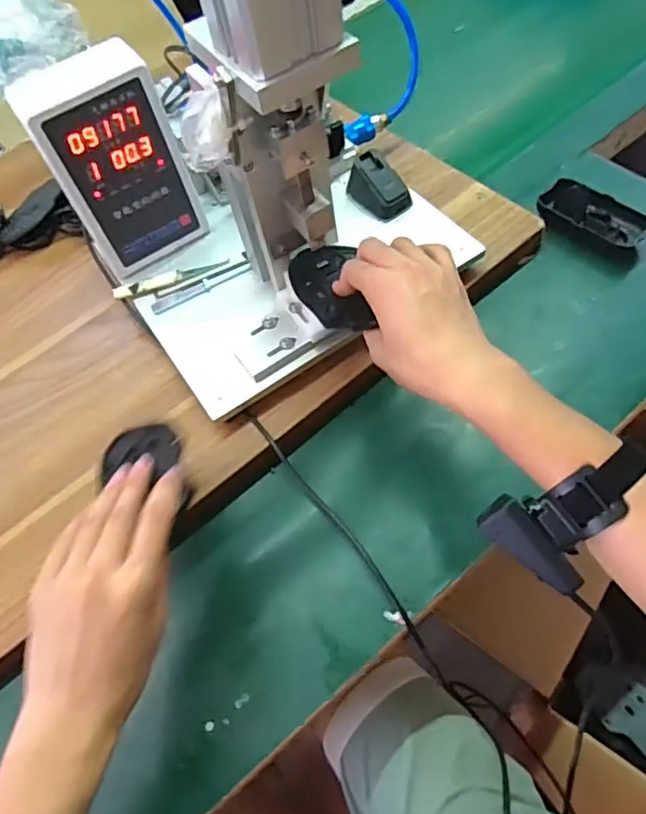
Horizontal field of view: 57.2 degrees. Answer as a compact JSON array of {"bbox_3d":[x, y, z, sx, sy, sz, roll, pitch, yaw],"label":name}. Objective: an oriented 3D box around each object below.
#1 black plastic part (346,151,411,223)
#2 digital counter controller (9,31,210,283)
[{"bbox_3d":[0.056,-0.222,0.591,0.042,0.029,0.065,-40,63,-15],"label":"black plastic part"},{"bbox_3d":[-0.187,-0.217,0.541,0.113,0.180,0.063,-29,61,-9],"label":"digital counter controller"}]

